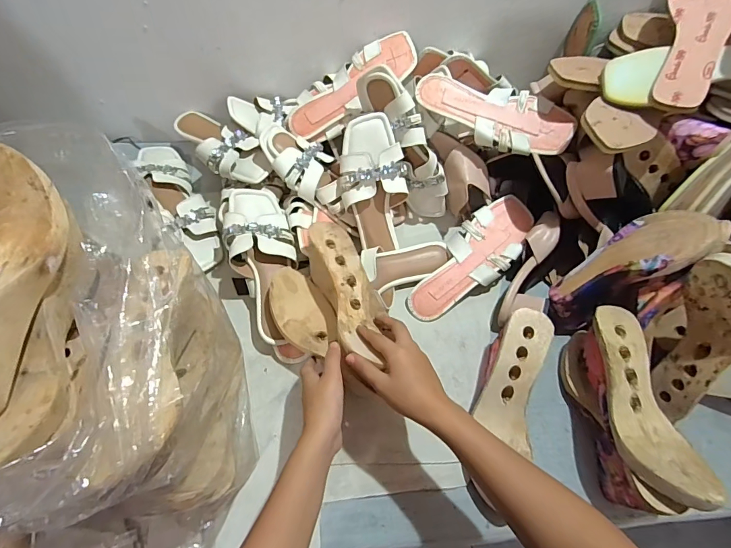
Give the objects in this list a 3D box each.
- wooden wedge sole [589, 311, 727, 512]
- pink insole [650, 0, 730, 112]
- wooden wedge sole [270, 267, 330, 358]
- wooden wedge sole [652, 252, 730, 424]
[{"bbox_3d":[0.332,0.144,0.486,0.081,0.049,0.234,-2,60,-4],"label":"wooden wedge sole"},{"bbox_3d":[0.435,-0.320,0.534,0.078,0.014,0.237,17,79,21],"label":"pink insole"},{"bbox_3d":[-0.092,0.053,0.555,0.062,0.031,0.123,-24,64,-16],"label":"wooden wedge sole"},{"bbox_3d":[0.425,0.076,0.513,0.059,0.226,0.087,-2,28,-5],"label":"wooden wedge sole"}]

